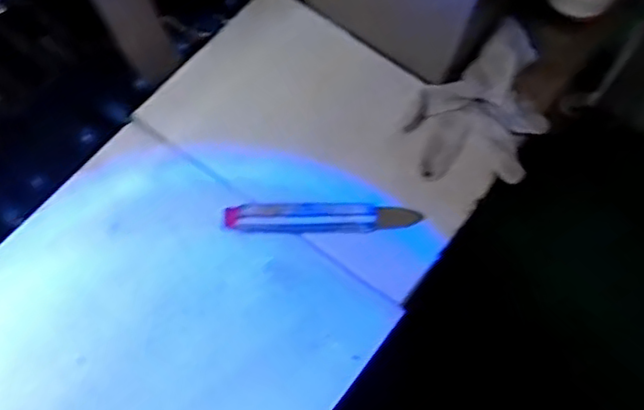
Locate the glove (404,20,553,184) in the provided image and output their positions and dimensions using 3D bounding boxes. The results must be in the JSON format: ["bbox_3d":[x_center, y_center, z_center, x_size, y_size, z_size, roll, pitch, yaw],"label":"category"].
[{"bbox_3d":[0.151,-0.091,0.599,0.113,0.041,0.173,30,68,9],"label":"glove"}]

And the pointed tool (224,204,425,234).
[{"bbox_3d":[0.003,0.011,0.556,0.165,0.018,0.027,1,67,-4],"label":"pointed tool"}]

